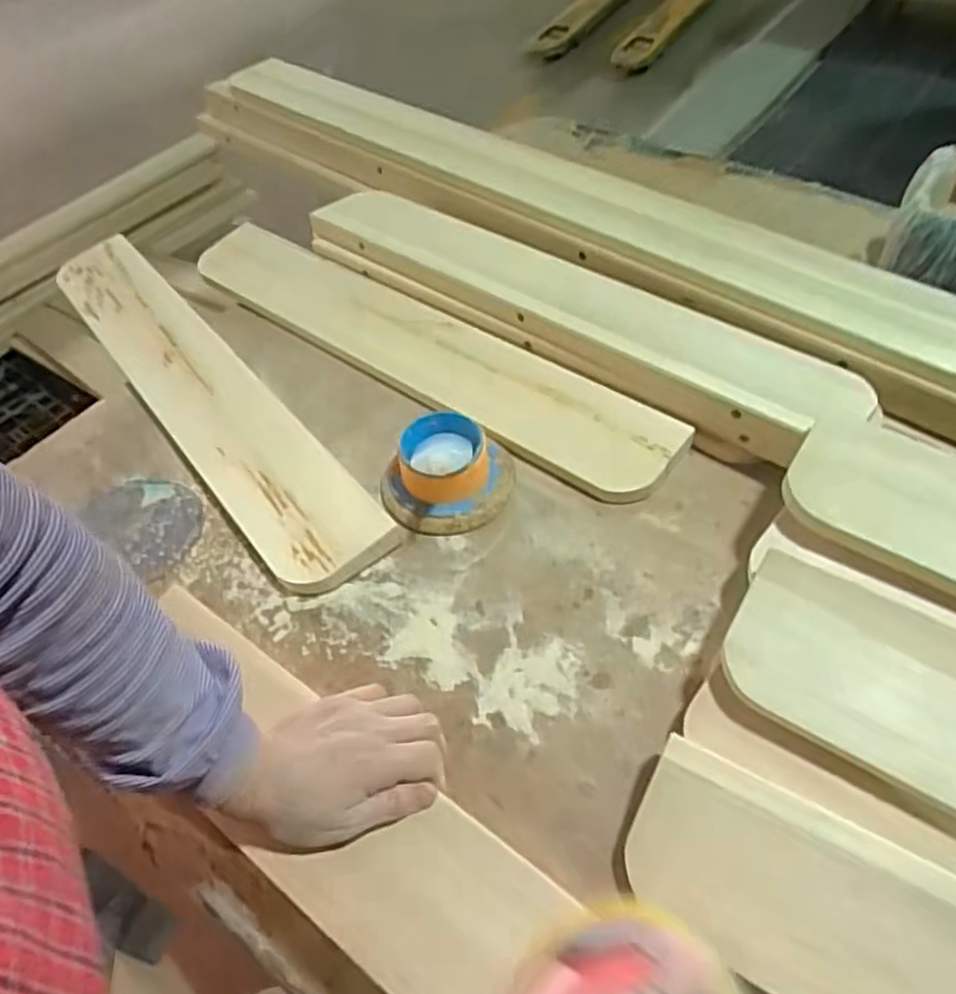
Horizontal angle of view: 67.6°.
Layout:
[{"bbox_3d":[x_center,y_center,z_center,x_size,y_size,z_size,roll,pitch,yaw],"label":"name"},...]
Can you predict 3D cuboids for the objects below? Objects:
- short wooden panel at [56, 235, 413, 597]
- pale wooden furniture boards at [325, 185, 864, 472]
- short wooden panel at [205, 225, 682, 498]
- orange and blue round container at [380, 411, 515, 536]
[{"bbox_3d":[-0.278,-0.110,0.696,0.100,0.025,0.554,-35,57,-21],"label":"short wooden panel"},{"bbox_3d":[0.073,-0.189,0.690,0.589,0.045,0.108,31,60,26],"label":"pale wooden furniture boards"},{"bbox_3d":[-0.080,-0.156,0.717,0.586,0.024,0.100,31,60,26],"label":"short wooden panel"},{"bbox_3d":[-0.030,-0.024,0.591,0.113,0.060,0.092,5,52,9],"label":"orange and blue round container"}]

